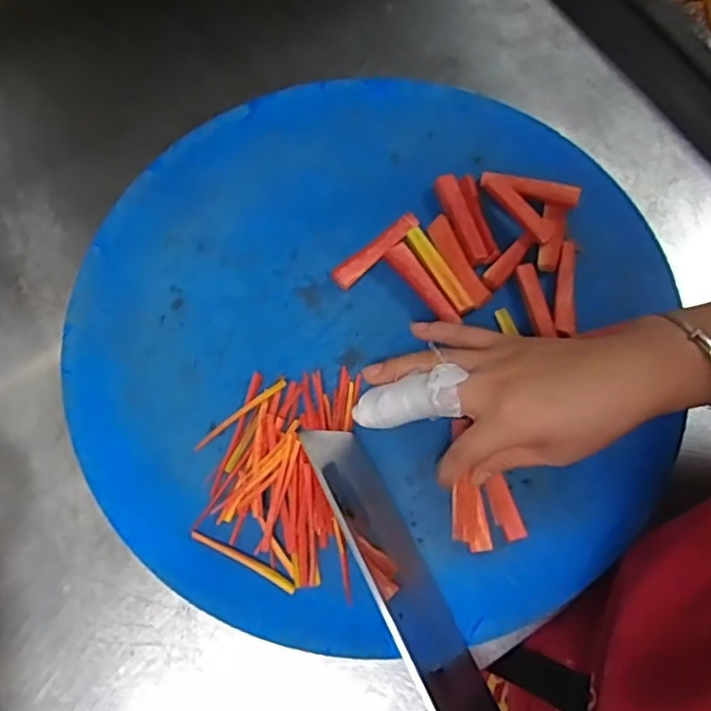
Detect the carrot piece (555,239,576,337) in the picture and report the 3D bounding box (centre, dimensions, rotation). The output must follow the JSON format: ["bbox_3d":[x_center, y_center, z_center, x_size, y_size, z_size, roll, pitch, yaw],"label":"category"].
[{"bbox_3d":[0.145,-0.048,0.436,0.013,0.008,0.069,9,70,3],"label":"carrot piece"}]

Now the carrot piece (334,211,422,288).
[{"bbox_3d":[0.015,-0.074,0.448,0.074,0.014,0.017,-42,75,-14],"label":"carrot piece"}]

